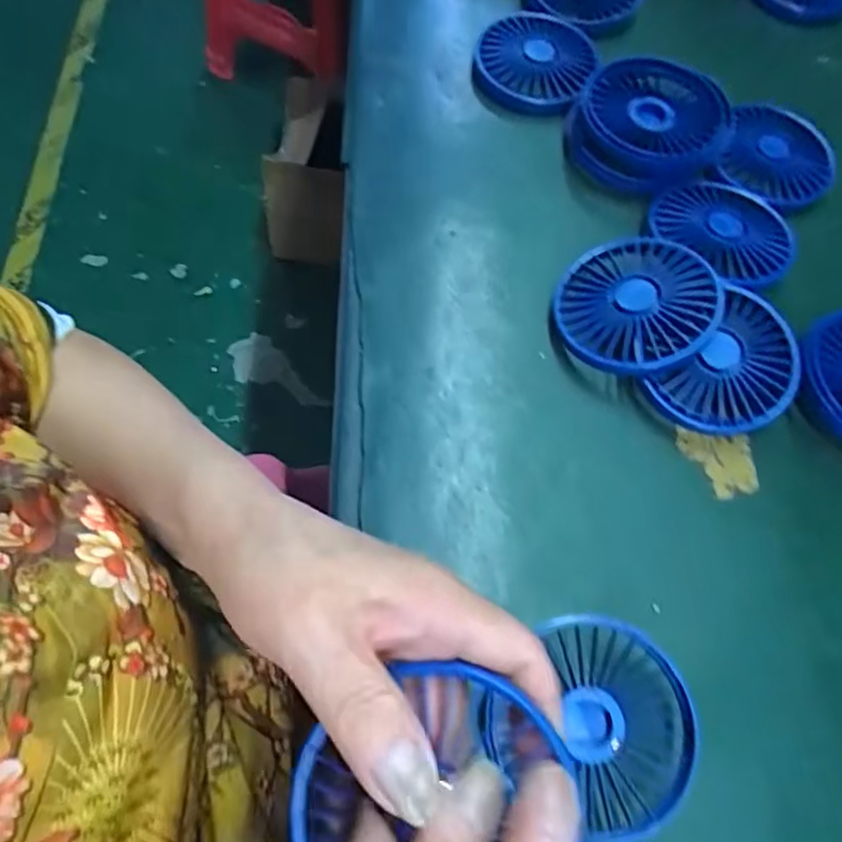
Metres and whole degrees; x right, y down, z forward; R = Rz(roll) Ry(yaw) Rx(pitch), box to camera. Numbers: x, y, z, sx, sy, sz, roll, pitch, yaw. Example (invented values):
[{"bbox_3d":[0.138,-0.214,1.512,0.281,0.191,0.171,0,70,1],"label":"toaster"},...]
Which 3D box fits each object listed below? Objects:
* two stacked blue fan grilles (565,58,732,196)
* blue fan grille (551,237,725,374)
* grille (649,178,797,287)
[{"bbox_3d":[0.154,-0.202,0.426,0.100,0.028,0.098,18,67,4],"label":"two stacked blue fan grilles"},{"bbox_3d":[0.120,-0.066,0.360,0.088,0.015,0.085,-6,63,12],"label":"blue fan grille"},{"bbox_3d":[0.190,-0.121,0.397,0.087,0.017,0.088,1,67,-3],"label":"grille"}]

